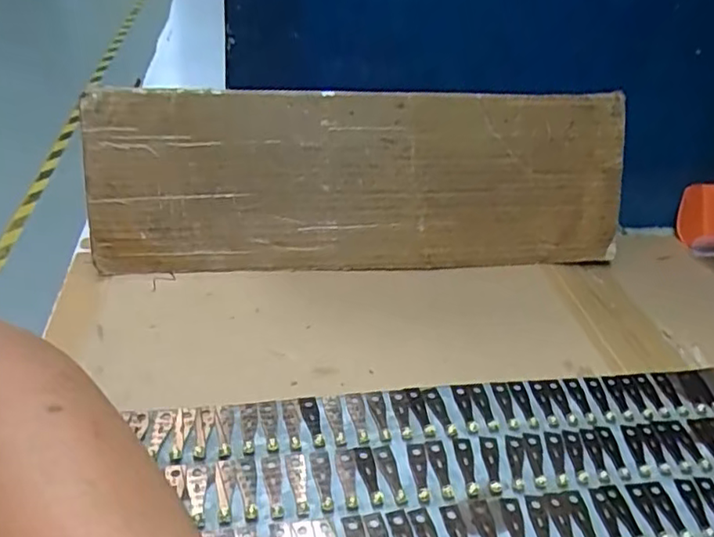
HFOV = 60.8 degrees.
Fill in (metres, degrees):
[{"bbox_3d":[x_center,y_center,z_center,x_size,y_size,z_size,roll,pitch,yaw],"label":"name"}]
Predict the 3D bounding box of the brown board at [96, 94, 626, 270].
[{"bbox_3d":[0.015,-0.068,0.480,0.413,0.138,0.018,-3,10,-12],"label":"brown board"}]

